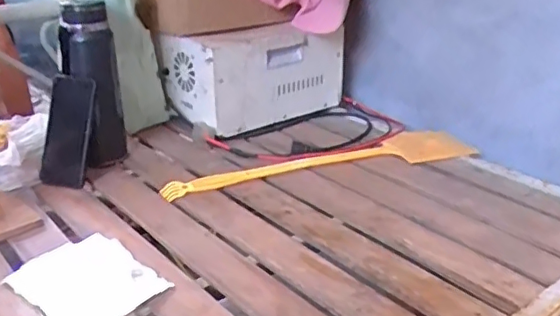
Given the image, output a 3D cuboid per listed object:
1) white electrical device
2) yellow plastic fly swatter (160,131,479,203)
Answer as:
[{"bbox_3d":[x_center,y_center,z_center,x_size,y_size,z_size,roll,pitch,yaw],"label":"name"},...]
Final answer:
[{"bbox_3d":[-0.050,-0.162,1.134,0.305,0.183,0.177,-18,30,-33],"label":"white electrical device"},{"bbox_3d":[0.067,0.002,0.958,0.521,0.018,0.110,-9,25,-15],"label":"yellow plastic fly swatter"}]

